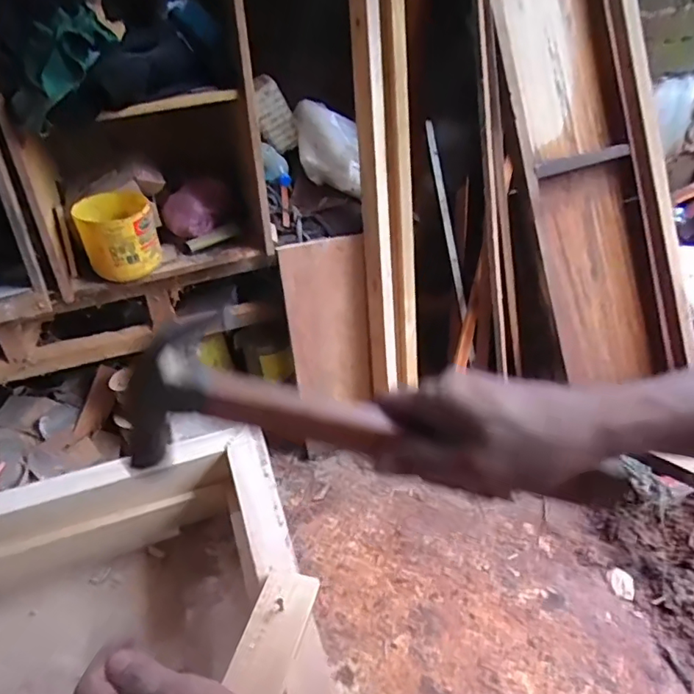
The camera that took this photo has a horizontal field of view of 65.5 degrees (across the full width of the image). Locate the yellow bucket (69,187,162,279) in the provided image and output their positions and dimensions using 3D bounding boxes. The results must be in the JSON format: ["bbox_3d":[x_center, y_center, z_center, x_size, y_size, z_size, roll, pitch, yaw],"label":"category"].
[{"bbox_3d":[-0.537,-0.262,1.280,0.162,0.161,0.162,-2,36,2],"label":"yellow bucket"}]

